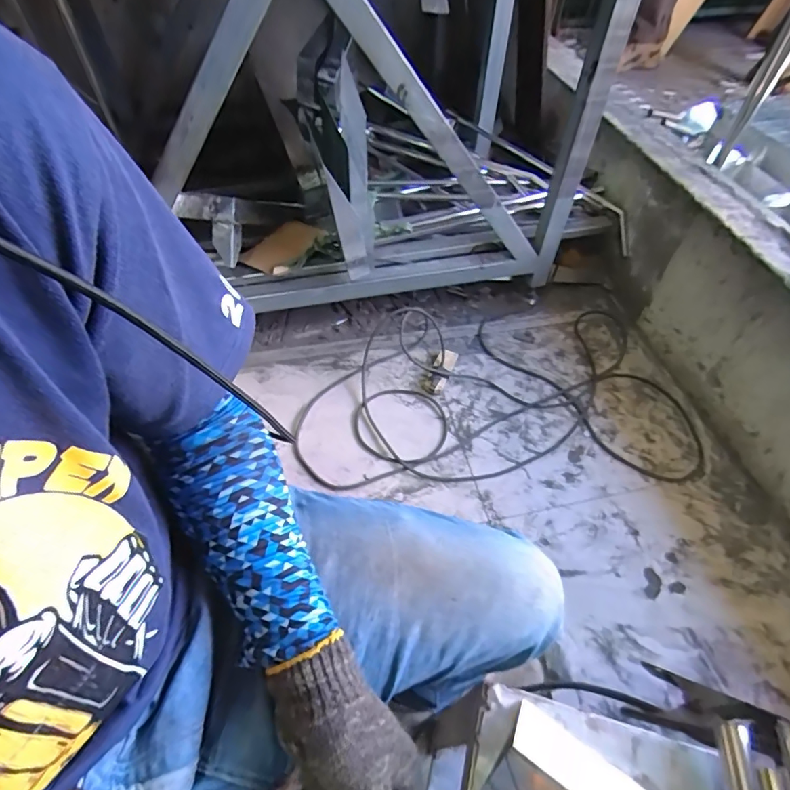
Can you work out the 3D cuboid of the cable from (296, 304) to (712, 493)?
[{"bbox_3d":[0.286,-0.020,1.195,0.838,0.034,0.507,-1,56,-1],"label":"cable"}]

